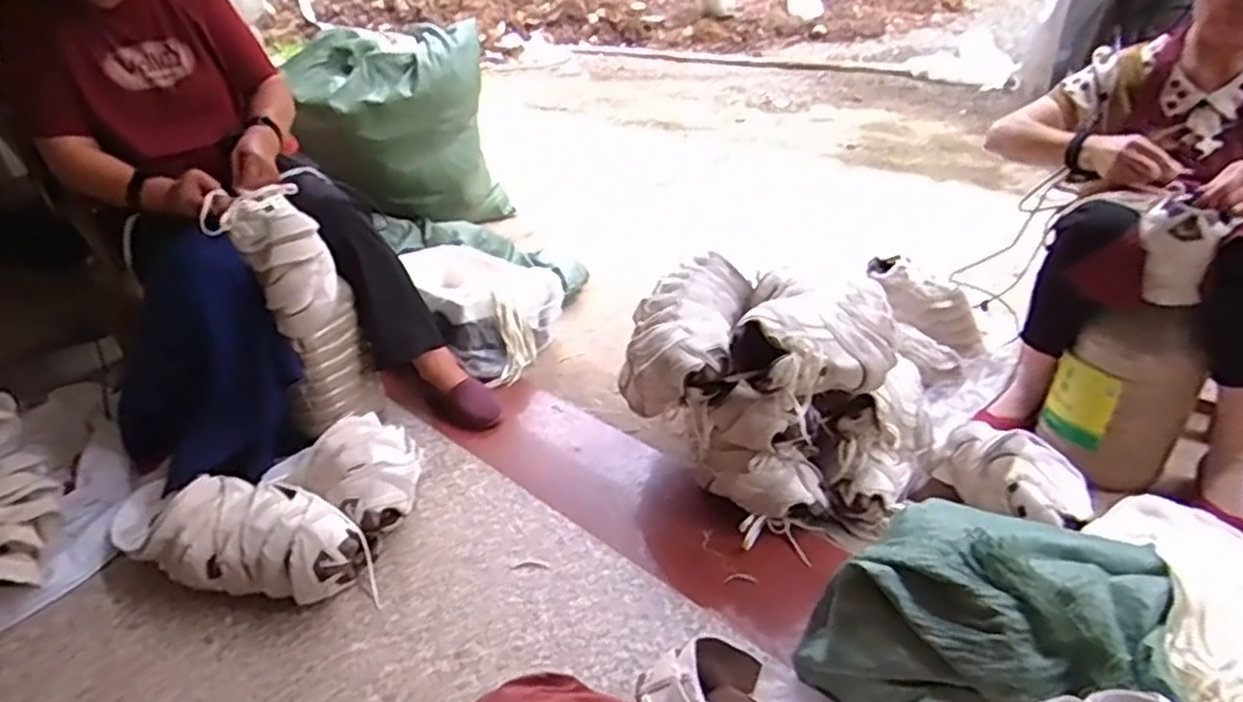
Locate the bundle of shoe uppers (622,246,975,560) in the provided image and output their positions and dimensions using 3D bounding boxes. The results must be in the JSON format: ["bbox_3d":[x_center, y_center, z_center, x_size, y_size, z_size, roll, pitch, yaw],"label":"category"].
[{"bbox_3d":[0.245,0.062,1.190,0.461,0.334,0.326,-3,33,4],"label":"bundle of shoe uppers"}]

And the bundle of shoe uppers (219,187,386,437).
[{"bbox_3d":[-0.562,-0.057,1.324,0.164,0.403,0.144,-17,35,-17],"label":"bundle of shoe uppers"}]

